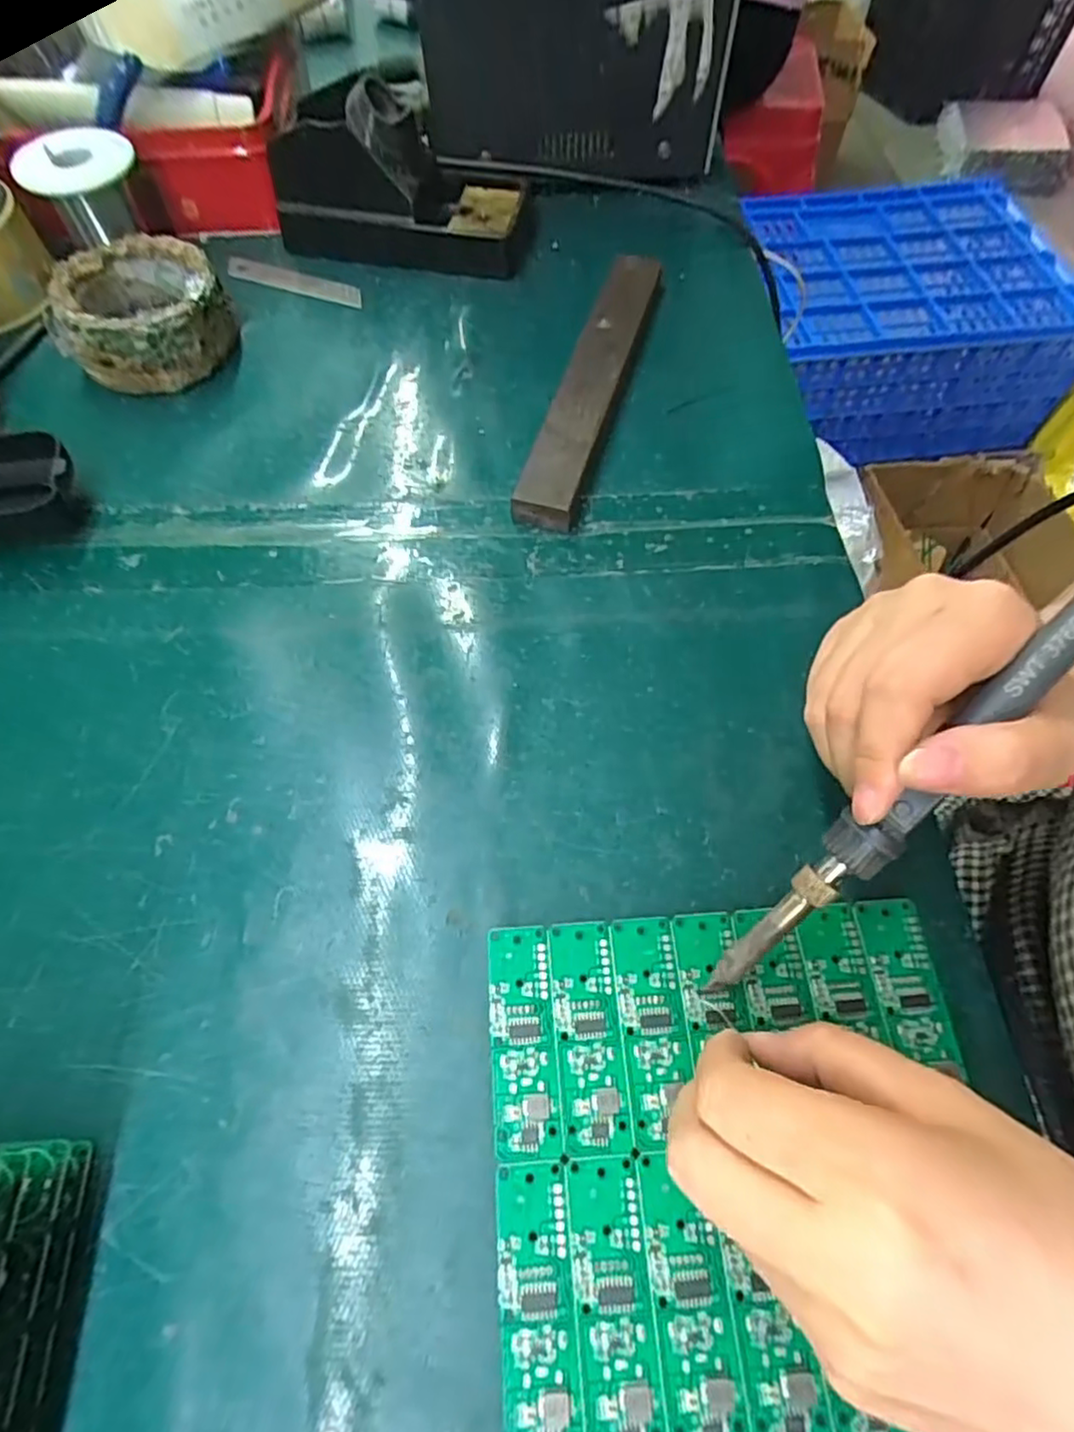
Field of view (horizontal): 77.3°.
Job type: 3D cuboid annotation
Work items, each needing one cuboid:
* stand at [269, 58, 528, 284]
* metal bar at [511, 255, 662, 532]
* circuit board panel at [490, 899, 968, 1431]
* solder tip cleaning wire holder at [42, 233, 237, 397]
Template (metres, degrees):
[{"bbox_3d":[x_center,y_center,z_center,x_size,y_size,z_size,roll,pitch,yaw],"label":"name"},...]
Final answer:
[{"bbox_3d":[-0.081,-0.336,0.412,0.146,0.077,0.078,10,63,5],"label":"stand"},{"bbox_3d":[0.033,-0.188,0.371,0.031,0.018,0.208,16,64,8],"label":"metal bar"},{"bbox_3d":[0.062,0.131,0.206,0.146,0.004,0.136,-3,63,-2],"label":"circuit board panel"},{"bbox_3d":[-0.222,-0.225,0.379,0.088,0.043,0.079,-26,66,-13],"label":"solder tip cleaning wire holder"}]

